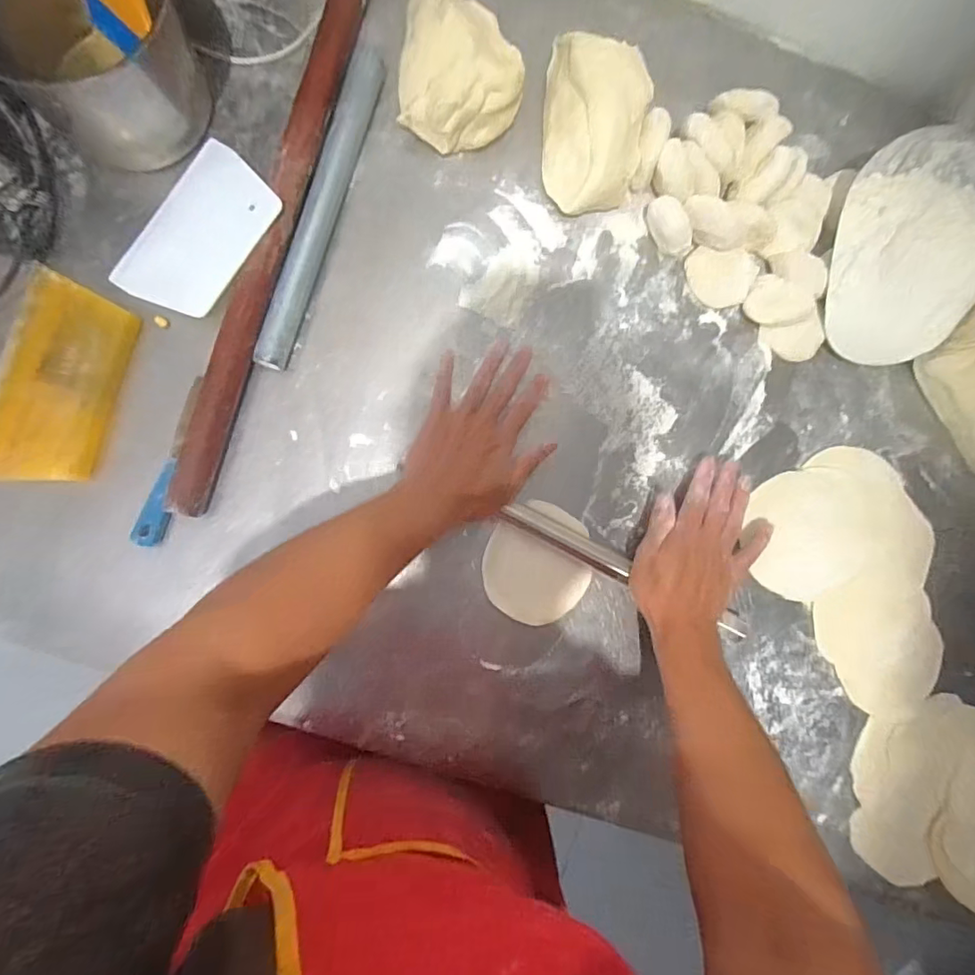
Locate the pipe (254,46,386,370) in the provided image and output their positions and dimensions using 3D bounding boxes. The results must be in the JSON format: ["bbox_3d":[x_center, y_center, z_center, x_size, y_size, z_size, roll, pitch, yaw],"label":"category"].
[{"bbox_3d":[-0.147,-0.246,0.459,0.030,0.020,0.295,18,86,-5],"label":"pipe"}]

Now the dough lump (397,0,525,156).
[{"bbox_3d":[-0.022,-0.374,0.461,0.109,0.064,0.135,3,88,-6],"label":"dough lump"}]

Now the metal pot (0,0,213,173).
[{"bbox_3d":[-0.322,-0.362,0.428,0.149,0.103,0.152,38,85,-3],"label":"metal pot"}]

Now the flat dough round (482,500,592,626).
[{"bbox_3d":[0.046,0.069,0.477,0.097,0.009,0.107,19,86,-5],"label":"flat dough round"}]

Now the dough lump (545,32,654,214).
[{"bbox_3d":[0.099,-0.327,0.471,0.087,0.067,0.143,2,88,-6],"label":"dough lump"}]

